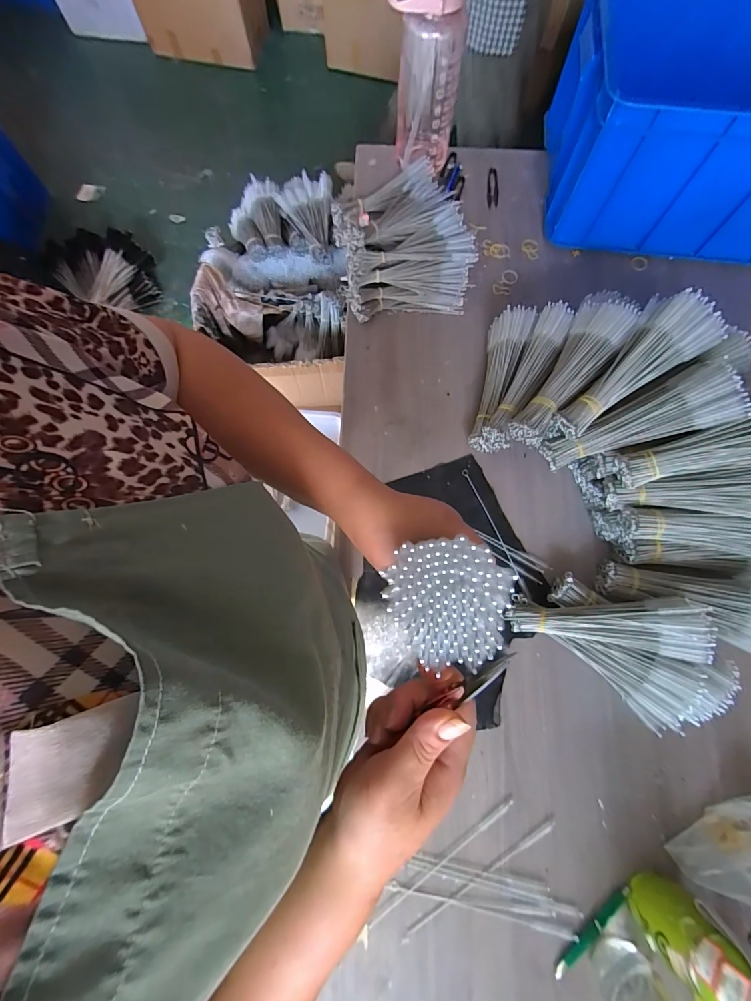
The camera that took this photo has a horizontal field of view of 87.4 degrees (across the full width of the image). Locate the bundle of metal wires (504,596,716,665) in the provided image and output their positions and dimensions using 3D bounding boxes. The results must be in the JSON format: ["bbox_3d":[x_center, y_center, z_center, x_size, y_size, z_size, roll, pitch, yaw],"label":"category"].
[{"bbox_3d":[0.308,0.170,0.535,0.246,0.045,0.075,-2,75,19],"label":"bundle of metal wires"}]

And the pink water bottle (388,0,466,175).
[{"bbox_3d":[0.087,-0.774,0.706,0.129,0.268,0.095,8,76,1],"label":"pink water bottle"}]

